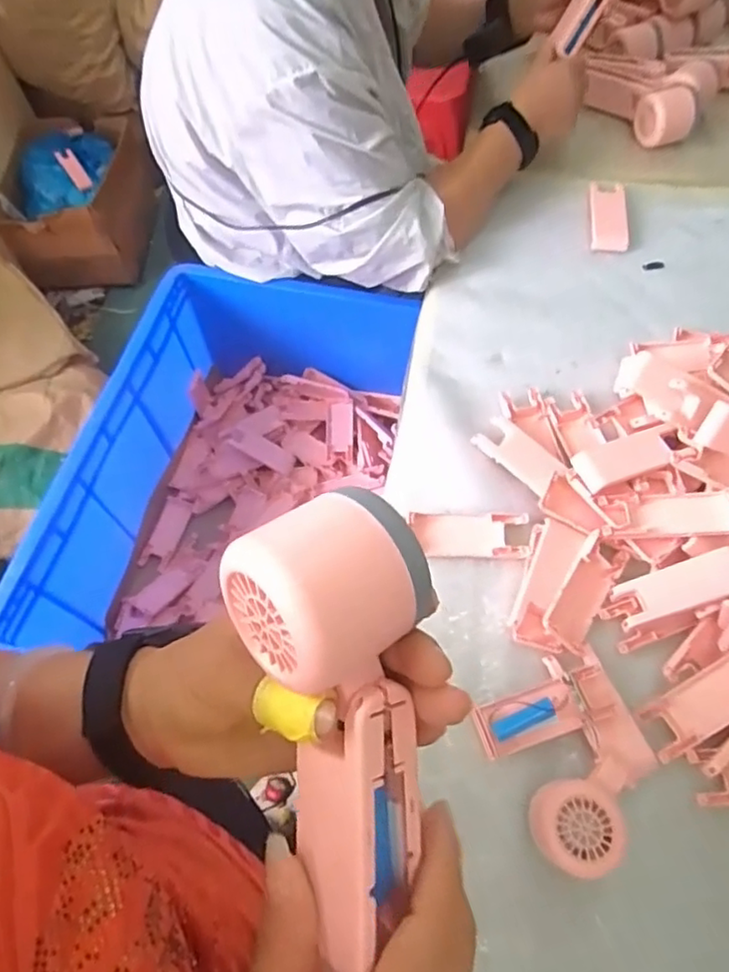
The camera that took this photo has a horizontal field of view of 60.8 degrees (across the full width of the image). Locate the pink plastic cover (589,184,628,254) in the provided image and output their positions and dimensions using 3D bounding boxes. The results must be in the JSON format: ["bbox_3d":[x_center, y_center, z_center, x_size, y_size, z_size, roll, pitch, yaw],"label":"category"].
[{"bbox_3d":[0.284,-0.316,0.721,0.044,0.007,0.114,7,64,6],"label":"pink plastic cover"}]

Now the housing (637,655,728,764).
[{"bbox_3d":[0.260,0.163,0.468,0.102,0.010,0.040,-37,66,7],"label":"housing"}]

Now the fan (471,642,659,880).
[{"bbox_3d":[0.153,0.192,0.447,0.111,0.041,0.134,-21,65,-7],"label":"fan"}]

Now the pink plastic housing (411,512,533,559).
[{"bbox_3d":[0.092,0.043,0.550,0.101,0.014,0.040,1,64,4],"label":"pink plastic housing"}]

